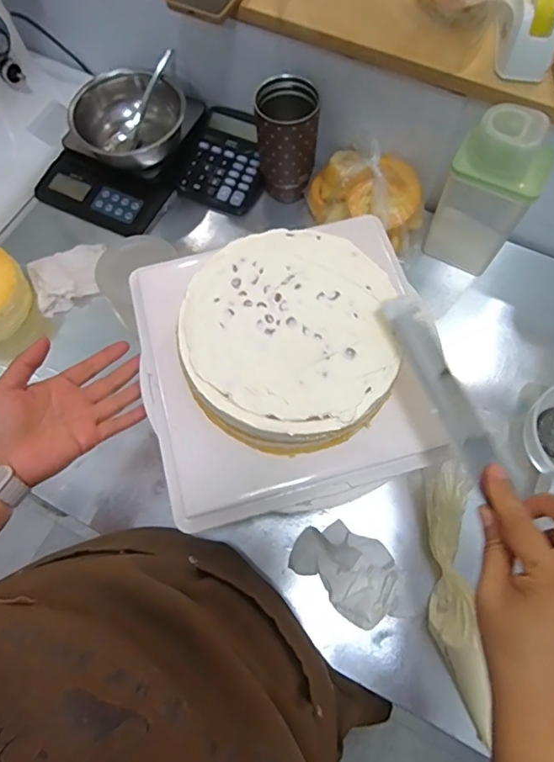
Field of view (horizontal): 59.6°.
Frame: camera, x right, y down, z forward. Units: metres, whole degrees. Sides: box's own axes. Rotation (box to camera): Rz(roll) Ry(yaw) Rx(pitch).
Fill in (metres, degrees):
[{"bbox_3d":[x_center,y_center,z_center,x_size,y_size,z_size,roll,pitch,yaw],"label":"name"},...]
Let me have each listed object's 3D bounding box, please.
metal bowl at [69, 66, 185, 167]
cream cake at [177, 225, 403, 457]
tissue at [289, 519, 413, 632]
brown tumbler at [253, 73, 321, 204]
[{"bbox_3d":[-0.203,-0.361,0.684,0.141,0.069,0.141,0,69,1],"label":"metal bowl"},{"bbox_3d":[0.010,-0.034,0.434,0.173,0.077,0.189,0,69,1],"label":"cream cake"},{"bbox_3d":[0.079,0.199,0.511,0.121,0.038,0.081,38,74,15],"label":"tissue"},{"bbox_3d":[0.015,-0.321,0.660,0.075,0.151,0.078,0,69,1],"label":"brown tumbler"}]

